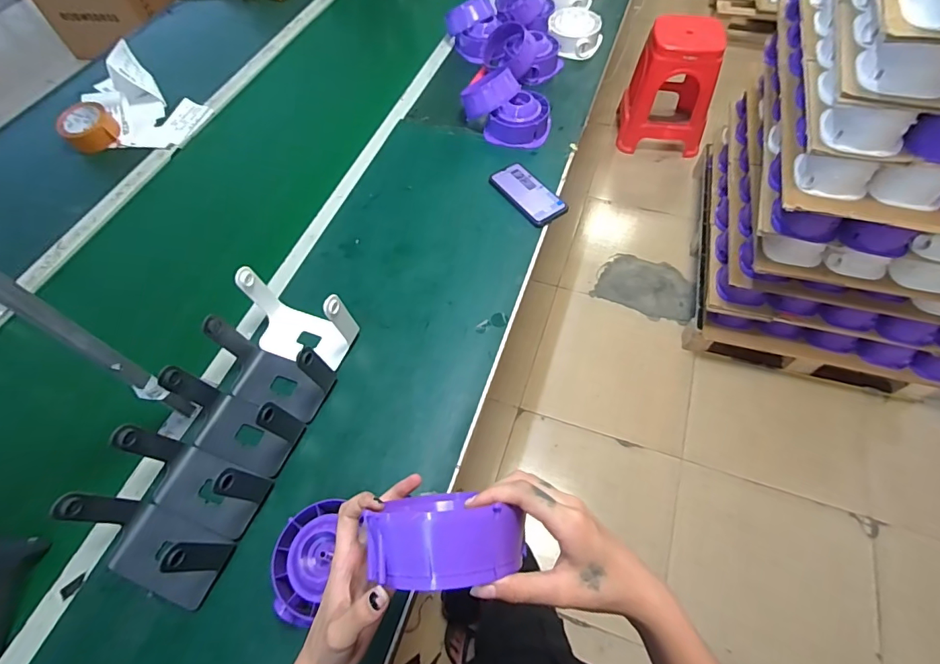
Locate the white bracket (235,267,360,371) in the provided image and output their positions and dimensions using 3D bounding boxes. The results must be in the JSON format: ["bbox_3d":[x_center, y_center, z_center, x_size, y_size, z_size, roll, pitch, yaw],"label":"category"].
[{"bbox_3d":[-0.271,-0.019,0.707,0.169,0.124,0.088,22,63,17],"label":"white bracket"}]

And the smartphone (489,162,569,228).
[{"bbox_3d":[0.111,-0.271,0.901,0.082,0.008,0.165,-31,61,-14],"label":"smartphone"}]

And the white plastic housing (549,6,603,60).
[{"bbox_3d":[0.260,-0.734,1.157,0.133,0.080,0.125,8,60,9],"label":"white plastic housing"}]

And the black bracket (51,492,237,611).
[{"bbox_3d":[-0.392,0.257,0.549,0.155,0.119,0.086,16,61,14],"label":"black bracket"}]

